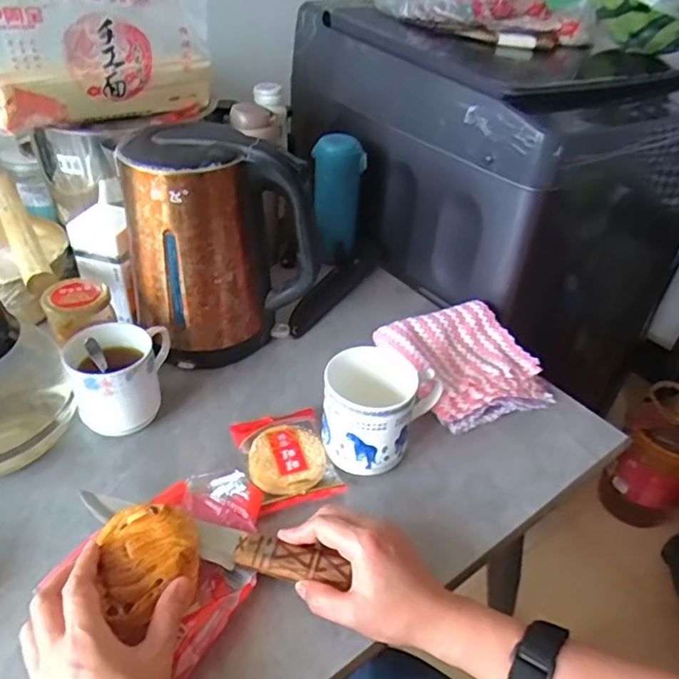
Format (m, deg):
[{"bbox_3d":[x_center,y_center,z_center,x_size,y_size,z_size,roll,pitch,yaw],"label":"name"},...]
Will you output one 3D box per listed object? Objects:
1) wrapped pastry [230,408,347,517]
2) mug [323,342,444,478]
[{"bbox_3d":[-0.052,0.113,0.545,0.081,0.017,0.108,-10,40,-18],"label":"wrapped pastry"},{"bbox_3d":[0.037,0.065,0.541,0.092,0.089,0.094,17,40,15],"label":"mug"}]

